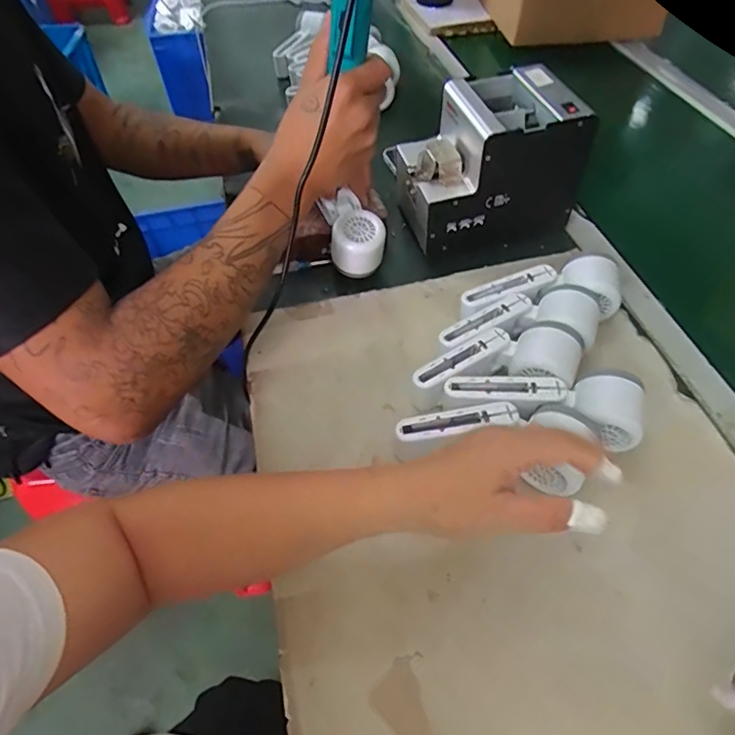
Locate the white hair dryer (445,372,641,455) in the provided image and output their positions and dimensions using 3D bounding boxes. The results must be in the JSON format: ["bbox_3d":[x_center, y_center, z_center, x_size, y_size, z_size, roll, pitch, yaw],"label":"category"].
[{"bbox_3d":[0.156,0.027,0.456,0.169,0.046,0.061,12,54,11],"label":"white hair dryer"}]

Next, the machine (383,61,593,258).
[{"bbox_3d":[0.136,-0.237,0.602,0.182,0.143,0.130,-12,53,-7],"label":"machine"}]

